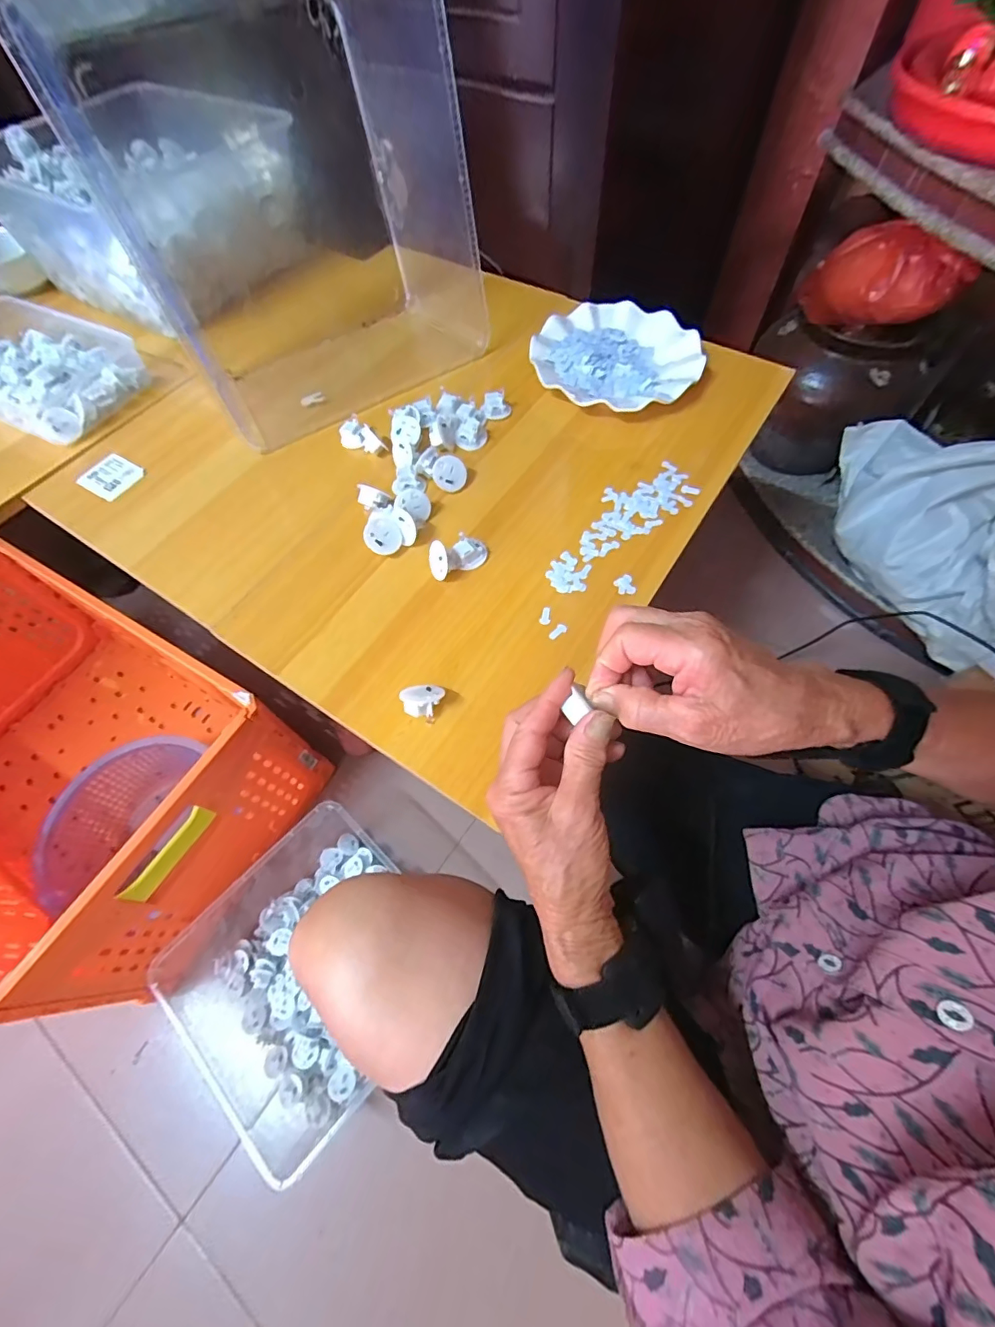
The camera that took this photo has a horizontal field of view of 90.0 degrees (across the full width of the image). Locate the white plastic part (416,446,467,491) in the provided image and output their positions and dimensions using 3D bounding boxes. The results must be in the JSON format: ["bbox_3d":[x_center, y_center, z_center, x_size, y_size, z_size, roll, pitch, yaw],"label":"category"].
[{"bbox_3d":[-0.053,-0.187,0.481,0.047,0.014,0.032,27,84,9],"label":"white plastic part"}]

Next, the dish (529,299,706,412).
[{"bbox_3d":[0.132,-0.341,0.555,0.178,0.022,0.168,-1,62,2],"label":"dish"}]

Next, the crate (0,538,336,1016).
[{"bbox_3d":[-0.652,0.139,0.755,0.634,0.303,0.388,26,67,15],"label":"crate"}]

